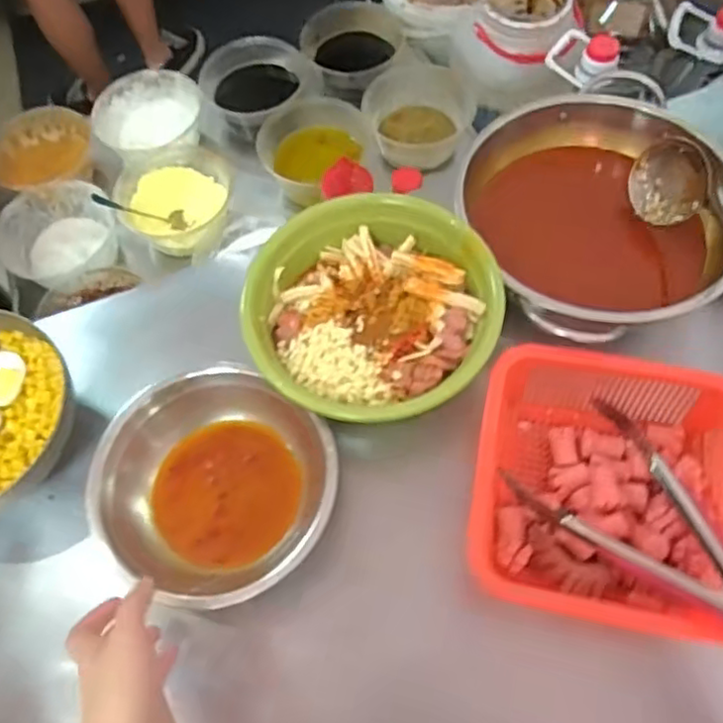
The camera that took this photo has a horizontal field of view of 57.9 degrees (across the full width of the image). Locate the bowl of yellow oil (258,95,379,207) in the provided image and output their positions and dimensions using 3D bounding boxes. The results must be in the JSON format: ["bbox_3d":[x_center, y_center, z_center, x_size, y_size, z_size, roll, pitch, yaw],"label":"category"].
[{"bbox_3d":[-0.064,-0.315,0.987,0.163,0.086,0.143,6,65,5],"label":"bowl of yellow oil"}]

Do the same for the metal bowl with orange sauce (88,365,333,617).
[{"bbox_3d":[-0.121,0.107,0.561,0.188,0.081,0.174,-1,64,2],"label":"metal bowl with orange sauce"}]

